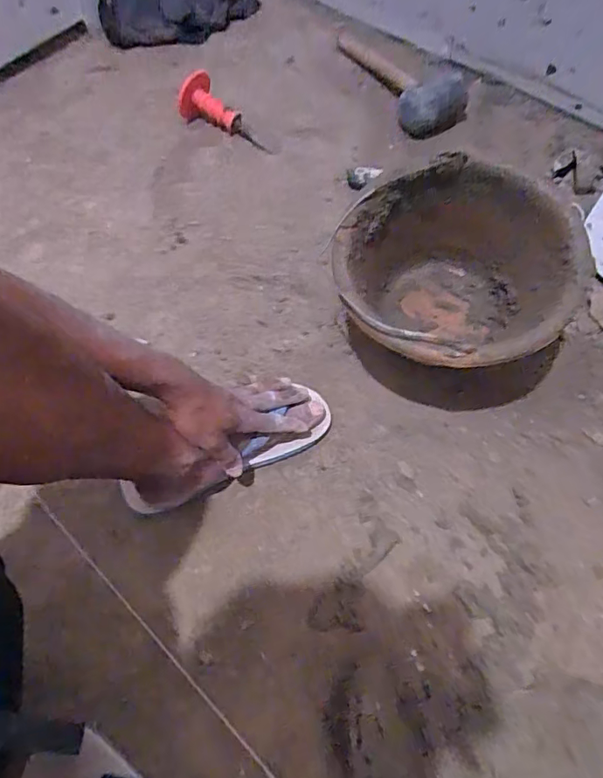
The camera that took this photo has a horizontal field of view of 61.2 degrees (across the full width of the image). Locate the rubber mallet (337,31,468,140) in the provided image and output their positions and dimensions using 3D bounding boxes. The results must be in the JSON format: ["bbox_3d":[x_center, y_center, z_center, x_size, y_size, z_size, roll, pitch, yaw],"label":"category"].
[{"bbox_3d":[0.152,-0.482,0.799,0.083,0.076,0.230,-33,68,-11],"label":"rubber mallet"}]

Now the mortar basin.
[{"bbox_3d":[0.164,-0.105,0.587,0.238,0.184,0.217,-1,66,3],"label":"mortar basin"}]

